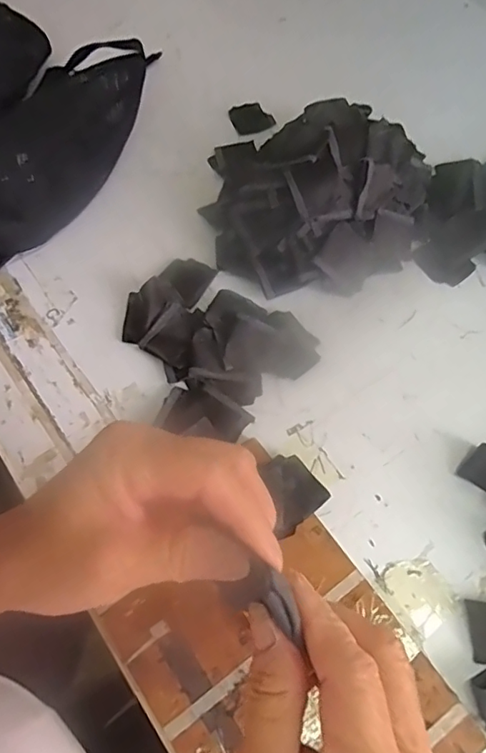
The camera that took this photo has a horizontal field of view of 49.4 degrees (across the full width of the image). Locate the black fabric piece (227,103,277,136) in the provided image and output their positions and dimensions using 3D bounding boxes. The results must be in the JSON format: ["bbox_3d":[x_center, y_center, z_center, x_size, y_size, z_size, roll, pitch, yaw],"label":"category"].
[{"bbox_3d":[0.010,-0.325,0.668,0.047,0.009,0.040,-28,94,-4],"label":"black fabric piece"}]

